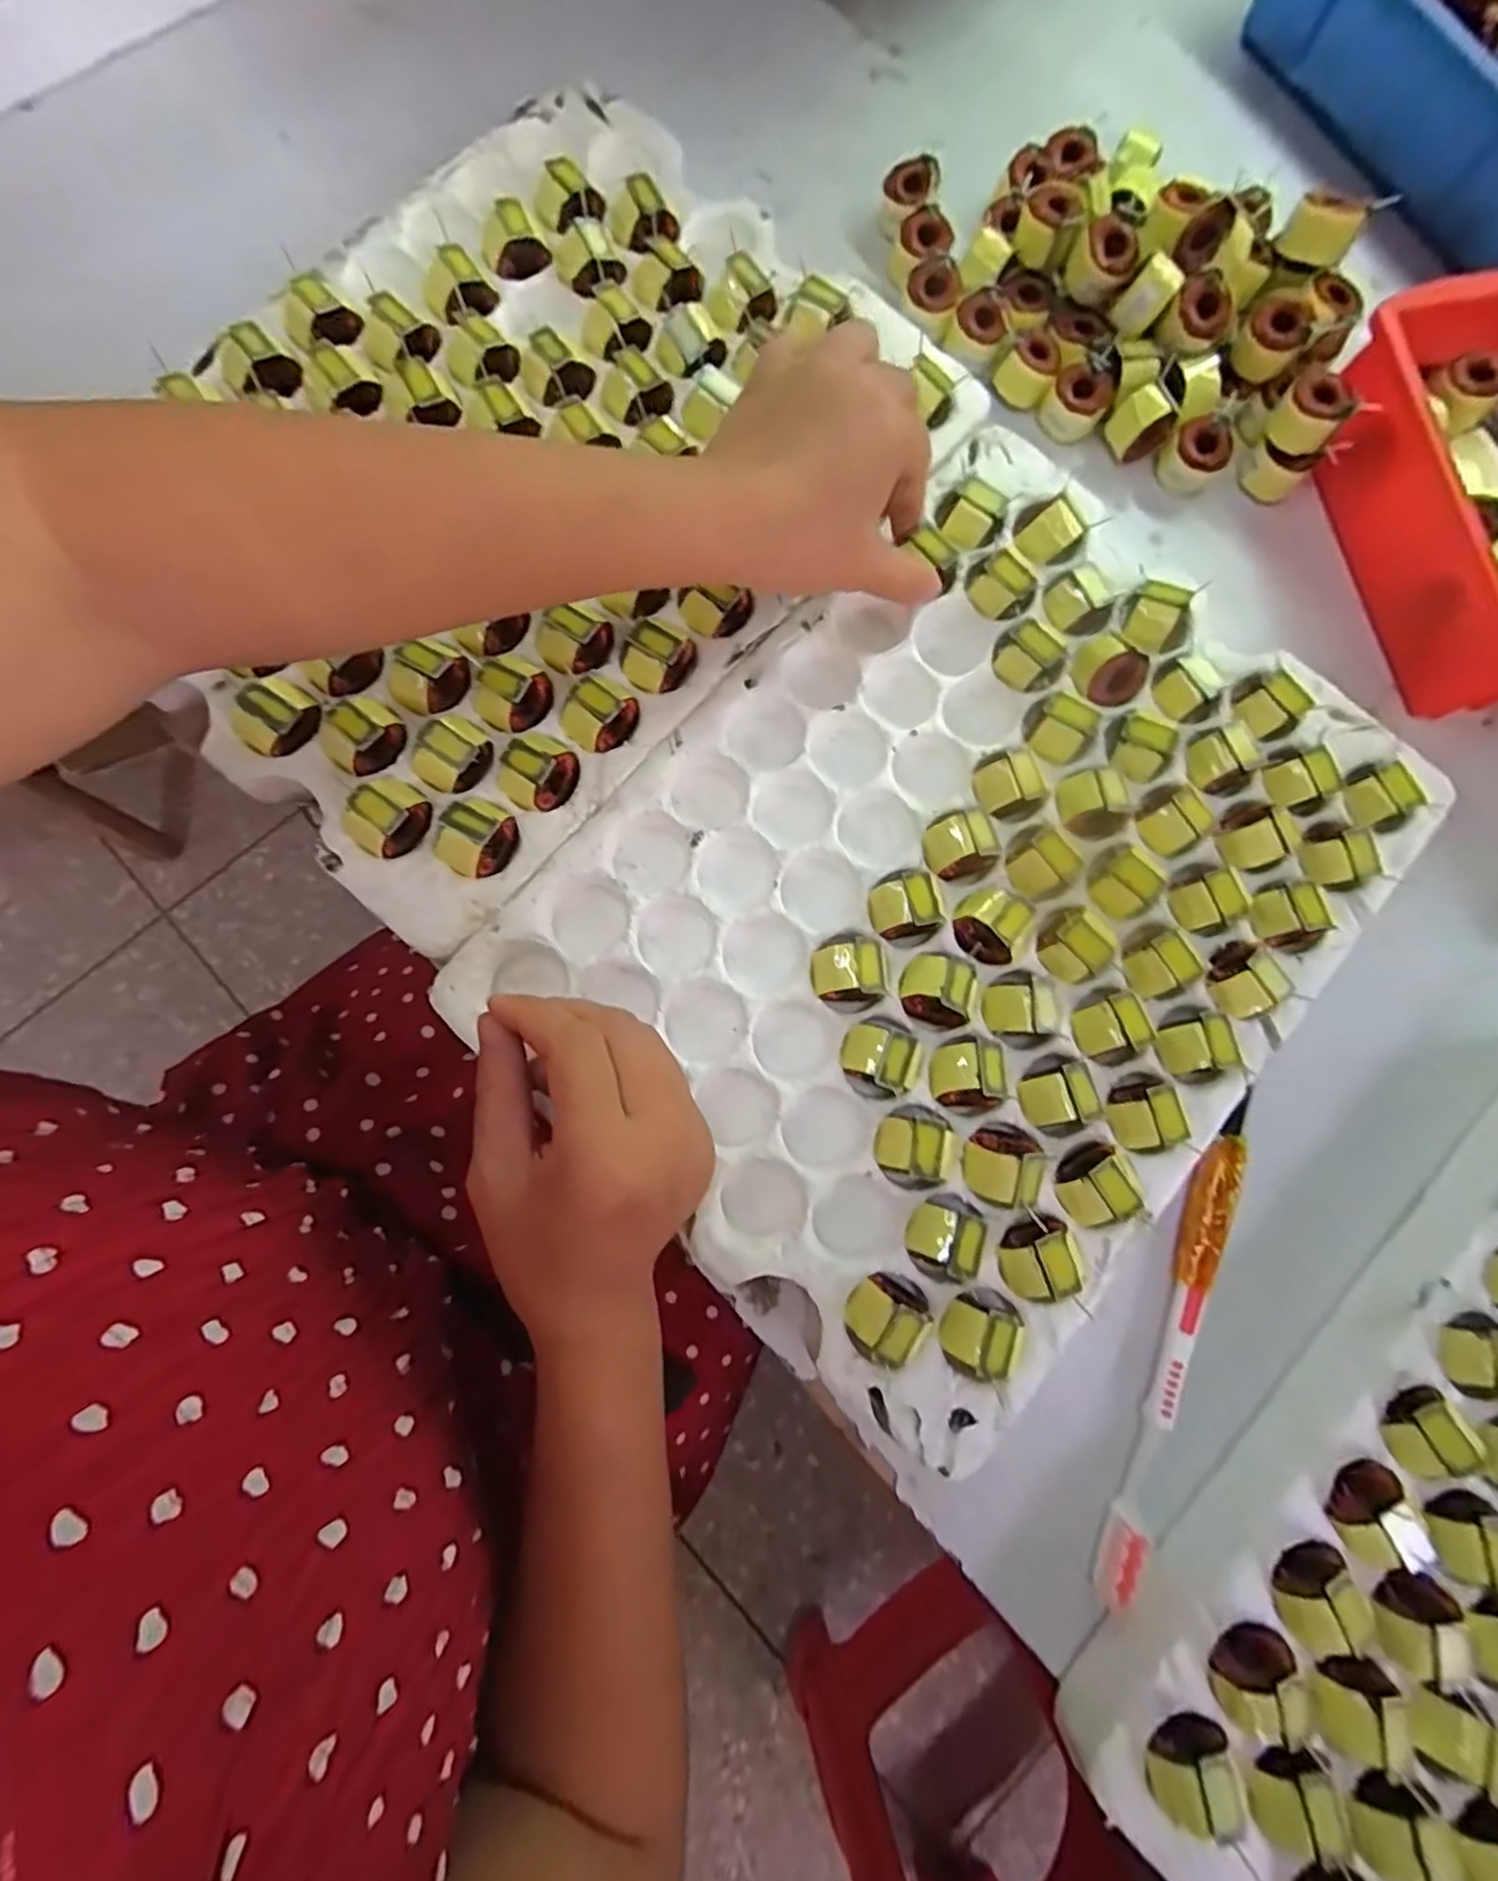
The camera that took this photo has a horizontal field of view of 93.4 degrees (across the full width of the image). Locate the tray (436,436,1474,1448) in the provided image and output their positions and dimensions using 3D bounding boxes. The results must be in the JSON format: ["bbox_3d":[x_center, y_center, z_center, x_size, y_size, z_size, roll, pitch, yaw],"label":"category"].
[{"bbox_3d":[0.094,-0.018,0.311,0.276,0.033,0.359,43,82,6],"label":"tray"}]

